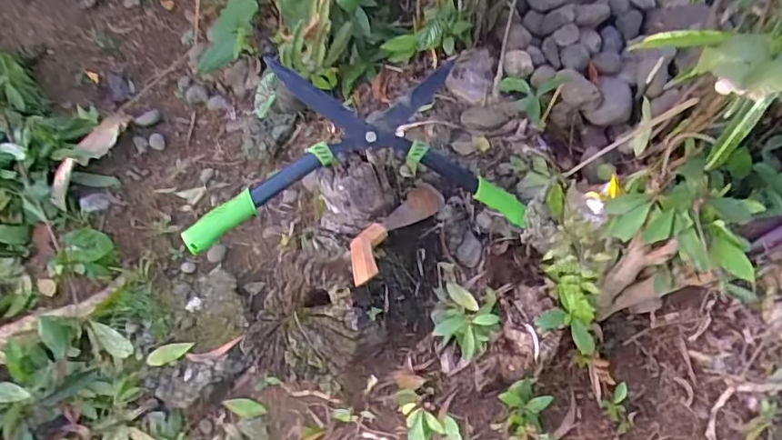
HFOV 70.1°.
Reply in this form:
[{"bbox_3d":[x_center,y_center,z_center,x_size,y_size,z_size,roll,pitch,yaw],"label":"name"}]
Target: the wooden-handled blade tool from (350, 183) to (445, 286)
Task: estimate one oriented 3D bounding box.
[{"bbox_3d":[0.010,0.011,0.959,0.063,0.026,0.317,29,42,17],"label":"wooden-handled blade tool"}]

